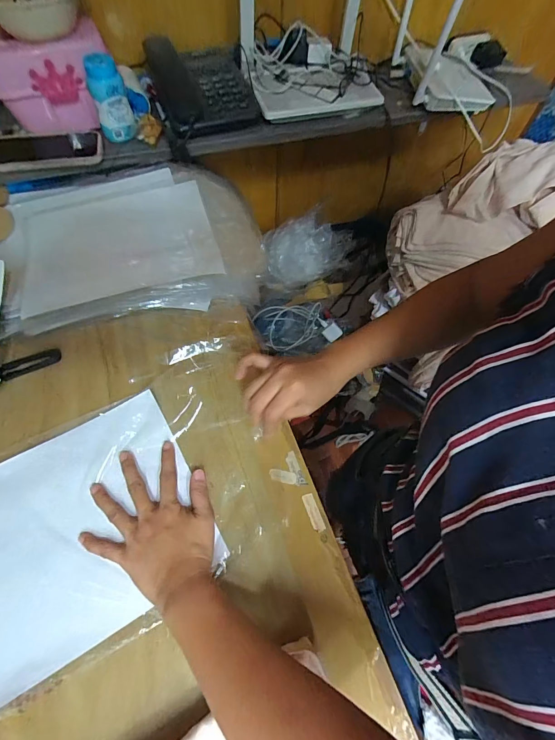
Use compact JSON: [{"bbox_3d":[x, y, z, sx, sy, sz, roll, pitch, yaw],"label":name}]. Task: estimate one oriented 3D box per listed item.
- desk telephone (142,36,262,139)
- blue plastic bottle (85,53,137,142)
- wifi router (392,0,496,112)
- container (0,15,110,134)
[{"bbox_3d":[-0.124,-0.479,0.562,0.153,0.087,0.159,-18,63,-12],"label":"desk telephone"},{"bbox_3d":[-0.252,-0.407,0.509,0.053,0.102,0.044,-18,64,-9],"label":"blue plastic bottle"},{"bbox_3d":[0.315,-0.611,0.596,0.136,0.164,0.223,-3,61,-3],"label":"wifi router"},{"bbox_3d":[-0.329,-0.430,0.510,0.154,0.115,0.098,-8,63,-4],"label":"container"}]

